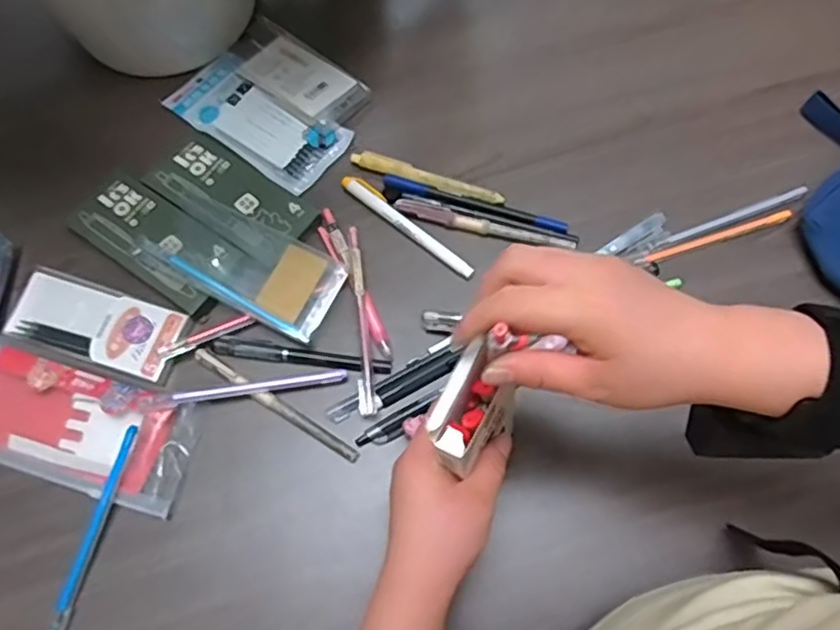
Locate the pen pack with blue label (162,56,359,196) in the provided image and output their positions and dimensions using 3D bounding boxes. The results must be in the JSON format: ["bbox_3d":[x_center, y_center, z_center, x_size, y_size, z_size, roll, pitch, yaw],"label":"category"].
[{"bbox_3d":[-0.148,-0.178,0.589,0.166,0.009,0.077,35,74,13],"label":"pen pack with blue label"}]

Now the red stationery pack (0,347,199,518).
[{"bbox_3d":[-0.260,0.081,0.488,0.182,0.012,0.087,14,70,6],"label":"red stationery pack"}]

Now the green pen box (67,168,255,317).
[{"bbox_3d":[-0.217,-0.063,0.534,0.149,0.013,0.065,35,74,13],"label":"green pen box"}]

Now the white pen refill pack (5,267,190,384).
[{"bbox_3d":[-0.259,0.005,0.515,0.151,0.006,0.058,18,71,7],"label":"white pen refill pack"}]

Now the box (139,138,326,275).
[{"bbox_3d":[-0.161,-0.096,0.550,0.142,0.018,0.067,32,73,12],"label":"box"}]

